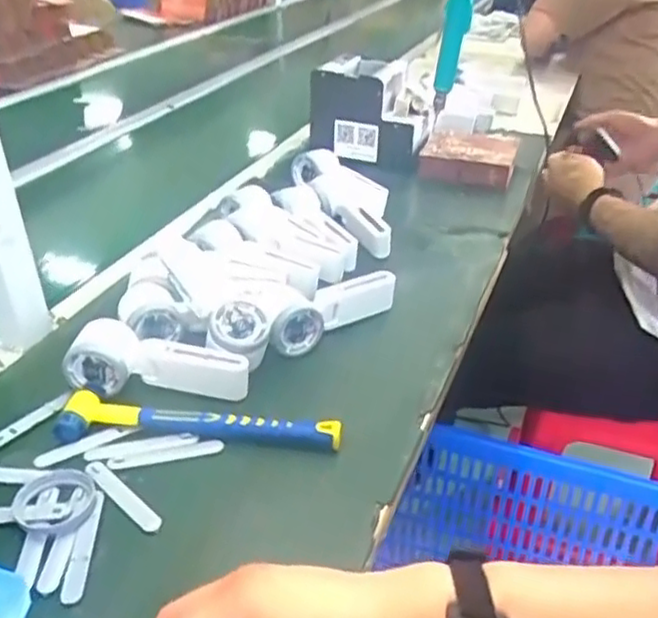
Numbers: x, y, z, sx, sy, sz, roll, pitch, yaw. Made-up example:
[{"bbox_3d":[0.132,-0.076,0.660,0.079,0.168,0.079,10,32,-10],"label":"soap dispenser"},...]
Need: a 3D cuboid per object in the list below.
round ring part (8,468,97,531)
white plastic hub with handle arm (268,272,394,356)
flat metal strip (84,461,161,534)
[{"bbox_3d":[-0.213,0.147,0.542,0.061,0.011,0.063,0,32,0],"label":"round ring part"},{"bbox_3d":[0.000,-0.001,0.745,0.167,0.051,0.049,-24,40,-33],"label":"white plastic hub with handle arm"},{"bbox_3d":[-0.165,0.146,0.551,0.094,0.005,0.016,28,47,33],"label":"flat metal strip"}]

